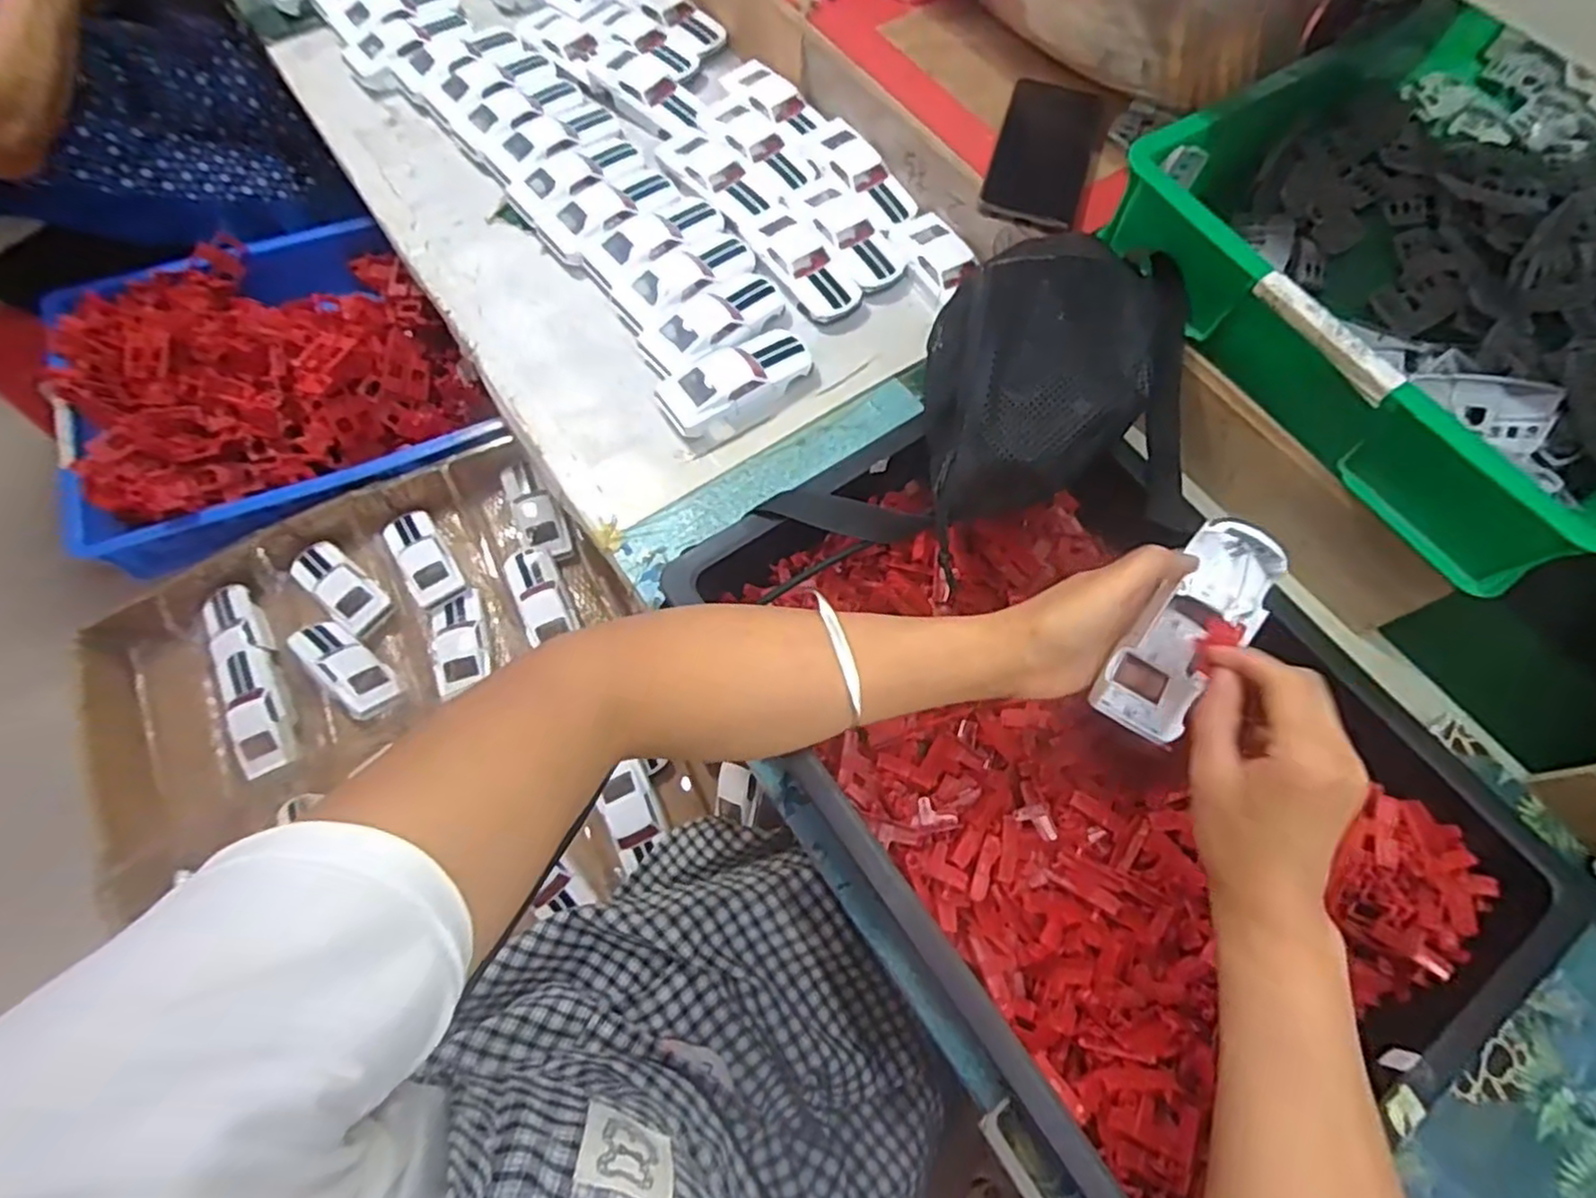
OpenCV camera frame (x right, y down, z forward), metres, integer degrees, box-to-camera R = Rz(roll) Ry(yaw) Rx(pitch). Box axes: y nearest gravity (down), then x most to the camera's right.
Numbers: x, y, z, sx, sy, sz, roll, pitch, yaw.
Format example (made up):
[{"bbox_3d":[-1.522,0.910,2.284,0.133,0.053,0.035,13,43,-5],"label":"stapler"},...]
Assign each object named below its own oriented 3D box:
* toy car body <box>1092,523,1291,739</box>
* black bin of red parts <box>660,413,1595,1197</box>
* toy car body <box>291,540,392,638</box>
[{"bbox_3d":[0.227,0.020,0.419,0.056,0.028,0.130,29,103,10],"label":"toy car body"},{"bbox_3d":[0.169,0.091,0.455,0.326,0.094,0.457,-33,72,-15],"label":"black bin of red parts"},{"bbox_3d":[-0.489,-0.013,0.771,0.122,0.026,0.051,38,71,13],"label":"toy car body"}]

